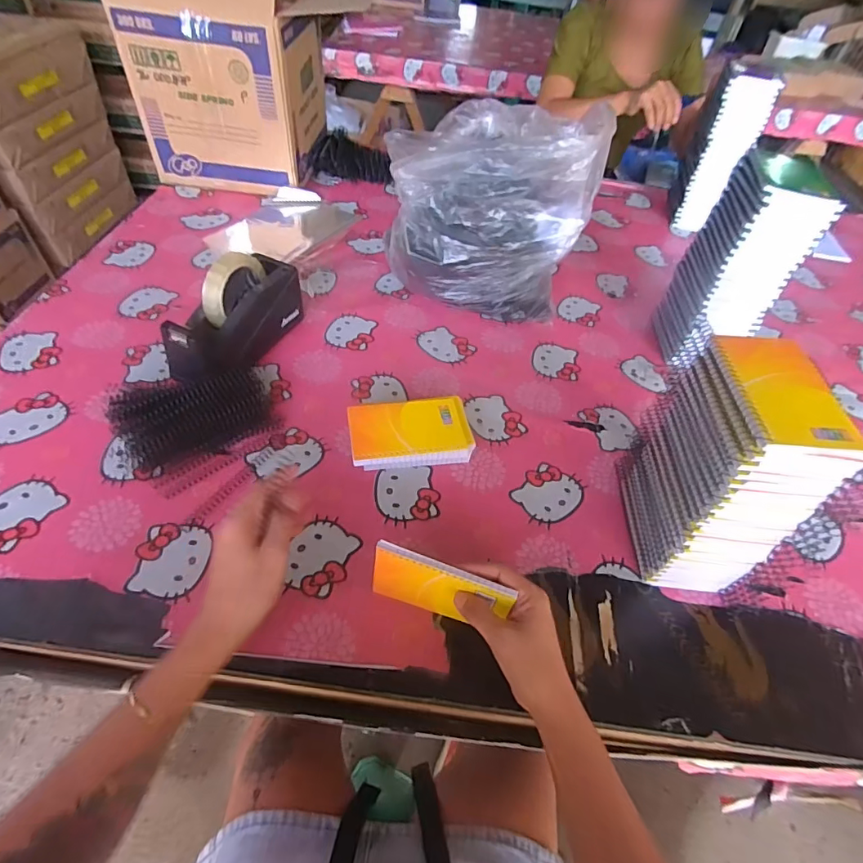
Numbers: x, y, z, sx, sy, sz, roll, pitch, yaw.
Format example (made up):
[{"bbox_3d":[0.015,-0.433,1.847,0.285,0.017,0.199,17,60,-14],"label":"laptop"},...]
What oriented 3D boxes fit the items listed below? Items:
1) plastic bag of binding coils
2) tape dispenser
[{"bbox_3d":[0.086,-0.351,0.758,0.279,0.265,0.238,7,50,0],"label":"plastic bag of binding coils"},{"bbox_3d":[-0.255,-0.151,0.644,0.080,0.128,0.217,19,51,10],"label":"tape dispenser"}]

